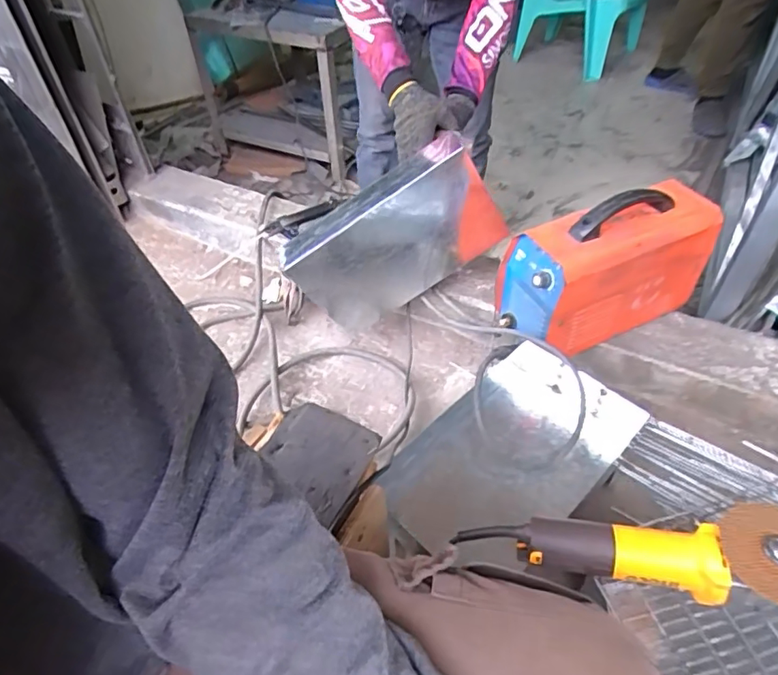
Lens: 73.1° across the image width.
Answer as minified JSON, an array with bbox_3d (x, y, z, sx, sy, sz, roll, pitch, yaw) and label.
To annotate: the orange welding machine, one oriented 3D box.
[{"bbox_3d":[0.367,-0.120,0.895,0.317,0.235,0.160,-17,48,-13],"label":"orange welding machine"}]

